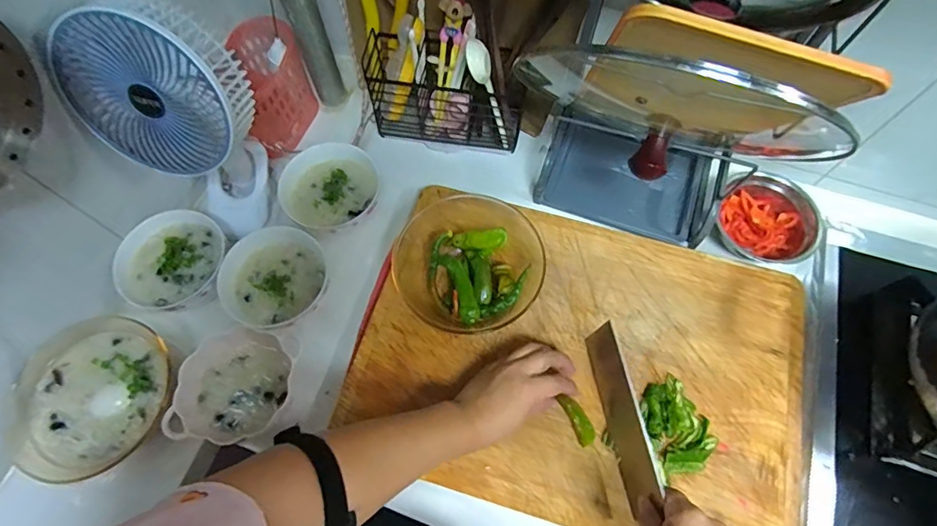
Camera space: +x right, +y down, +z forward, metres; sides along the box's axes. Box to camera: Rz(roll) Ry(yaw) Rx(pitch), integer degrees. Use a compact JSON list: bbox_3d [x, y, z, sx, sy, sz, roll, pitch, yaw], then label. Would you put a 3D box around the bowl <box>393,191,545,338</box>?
[{"bbox_3d":[-0.006,-0.011,0.570,0.164,0.073,0.190,-8,67,-3],"label":"bowl"}]

